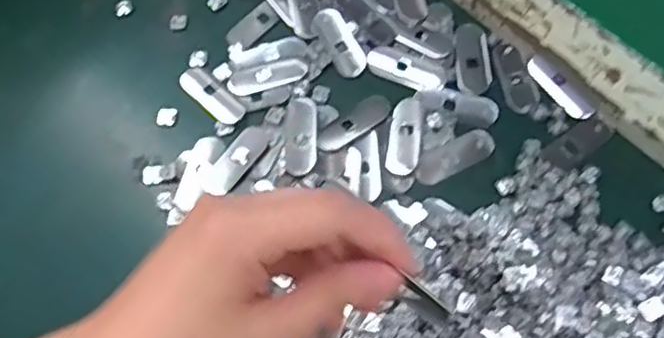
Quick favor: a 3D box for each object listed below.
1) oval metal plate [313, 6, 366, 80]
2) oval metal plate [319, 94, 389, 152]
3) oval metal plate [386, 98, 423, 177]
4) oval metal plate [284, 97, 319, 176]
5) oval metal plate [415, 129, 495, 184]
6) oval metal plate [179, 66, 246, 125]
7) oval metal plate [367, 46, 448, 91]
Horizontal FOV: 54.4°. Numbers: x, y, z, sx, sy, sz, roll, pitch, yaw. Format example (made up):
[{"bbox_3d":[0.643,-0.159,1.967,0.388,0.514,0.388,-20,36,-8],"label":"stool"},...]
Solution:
[{"bbox_3d":[0.005,-0.083,0.418,0.021,0.004,0.052,-26,69,-8],"label":"oval metal plate"},{"bbox_3d":[0.013,-0.029,0.391,0.051,0.004,0.017,-34,71,-11],"label":"oval metal plate"},{"bbox_3d":[0.044,-0.020,0.386,0.018,0.004,0.051,8,69,5],"label":"oval metal plate"},{"bbox_3d":[-0.018,-0.020,0.389,0.020,0.004,0.050,1,68,3],"label":"oval metal plate"},{"bbox_3d":[0.072,-0.008,0.380,0.051,0.004,0.018,-26,69,-8],"label":"oval metal plate"},{"bbox_3d":[-0.077,-0.047,0.407,0.049,0.004,0.019,41,75,16],"label":"oval metal plate"},{"bbox_3d":[0.047,-0.064,0.409,0.051,0.004,0.021,19,70,9],"label":"oval metal plate"}]

